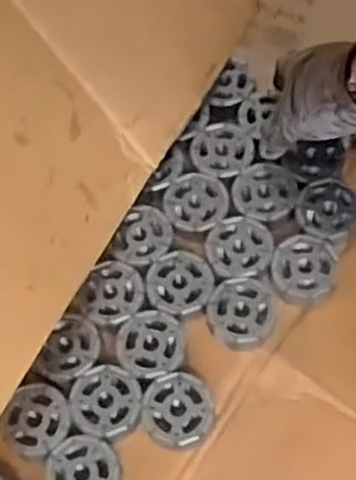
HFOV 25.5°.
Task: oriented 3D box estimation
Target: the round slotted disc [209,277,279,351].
[{"bbox_3d":[0.049,0.057,0.599,0.050,0.022,0.054,-2,64,4],"label":"round slotted disc"}]

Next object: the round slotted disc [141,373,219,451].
[{"bbox_3d":[0.000,0.125,0.569,0.052,0.023,0.053,-2,64,4],"label":"round slotted disc"}]

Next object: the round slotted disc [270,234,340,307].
[{"bbox_3d":[0.097,0.025,0.608,0.049,0.024,0.052,-2,64,4],"label":"round slotted disc"}]

